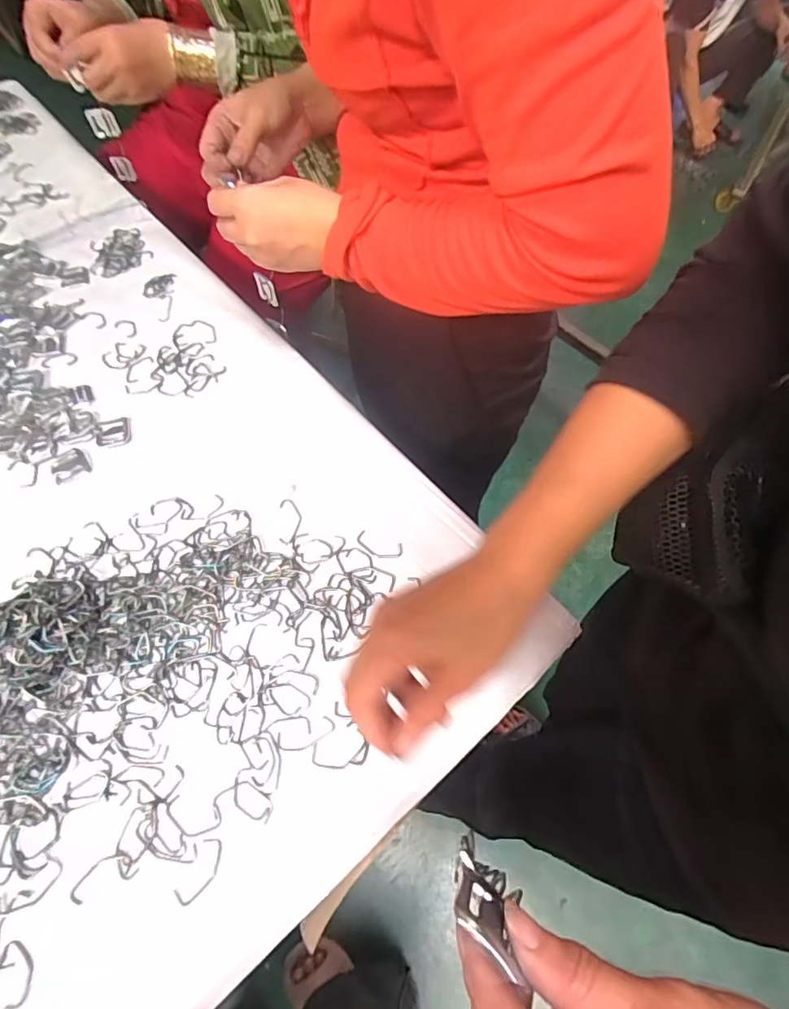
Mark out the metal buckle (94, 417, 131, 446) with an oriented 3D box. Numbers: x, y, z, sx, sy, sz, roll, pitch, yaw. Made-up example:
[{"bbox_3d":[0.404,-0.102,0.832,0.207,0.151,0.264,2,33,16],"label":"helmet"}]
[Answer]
[{"bbox_3d":[-0.271,-0.071,0.500,0.030,0.004,0.033,-15,62,-10],"label":"metal buckle"}]

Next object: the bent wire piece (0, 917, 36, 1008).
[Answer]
[{"bbox_3d":[-0.228,0.270,0.309,0.018,0.004,0.045,-33,66,-18],"label":"bent wire piece"}]

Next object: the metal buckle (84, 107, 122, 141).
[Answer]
[{"bbox_3d":[-0.381,-0.500,0.682,0.043,0.038,0.008,3,65,11],"label":"metal buckle"}]

